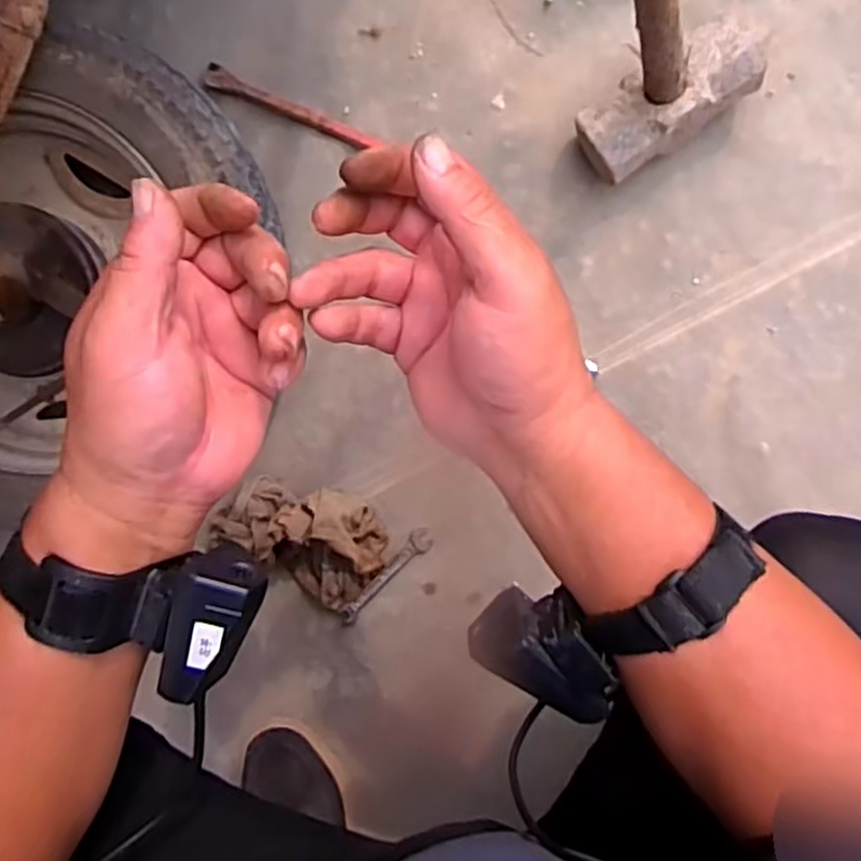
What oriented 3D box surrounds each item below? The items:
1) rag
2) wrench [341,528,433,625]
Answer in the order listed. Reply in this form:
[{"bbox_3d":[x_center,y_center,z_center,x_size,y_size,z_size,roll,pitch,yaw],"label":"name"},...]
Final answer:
[{"bbox_3d":[-0.125,0.107,0.687,0.154,0.067,0.126,34,98,1],"label":"rag"},{"bbox_3d":[-0.045,0.143,0.714,0.120,0.012,0.022,-44,94,4],"label":"wrench"}]

